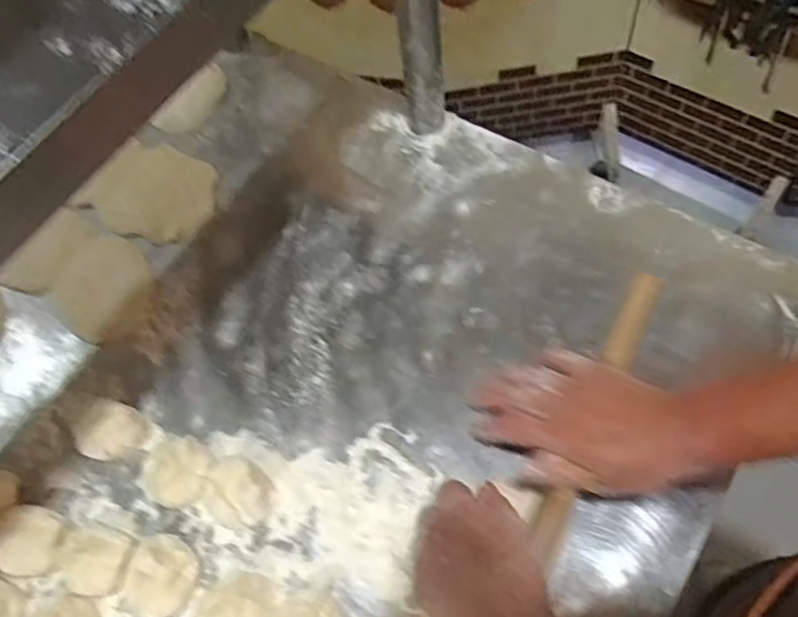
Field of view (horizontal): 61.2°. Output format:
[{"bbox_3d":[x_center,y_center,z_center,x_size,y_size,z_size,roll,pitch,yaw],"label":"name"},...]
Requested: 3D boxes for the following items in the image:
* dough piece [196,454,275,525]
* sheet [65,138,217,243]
[{"bbox_3d":[-0.121,0.141,0.510,0.050,0.037,0.049,-3,62,5],"label":"dough piece"},{"bbox_3d":[-0.247,-0.118,0.685,0.121,0.011,0.108,32,72,4],"label":"sheet"}]

